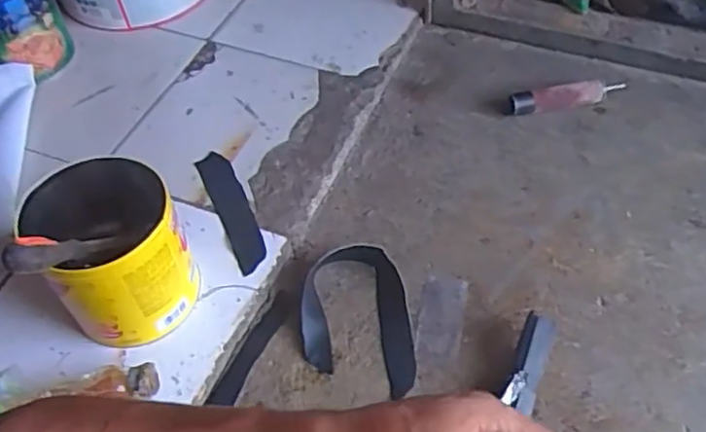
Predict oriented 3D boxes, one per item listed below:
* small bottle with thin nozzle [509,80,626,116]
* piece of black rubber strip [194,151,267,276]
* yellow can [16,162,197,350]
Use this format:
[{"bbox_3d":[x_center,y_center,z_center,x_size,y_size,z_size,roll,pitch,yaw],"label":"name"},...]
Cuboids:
[{"bbox_3d":[0.308,-0.170,0.965,0.163,0.026,0.034,-6,52,-1],"label":"small bottle with thin nozzle"},{"bbox_3d":[-0.155,-0.009,0.875,0.044,0.009,0.204,-23,55,-12],"label":"piece of black rubber strip"},{"bbox_3d":[-0.257,0.043,0.741,0.149,0.162,0.151,-17,53,-10],"label":"yellow can"}]

